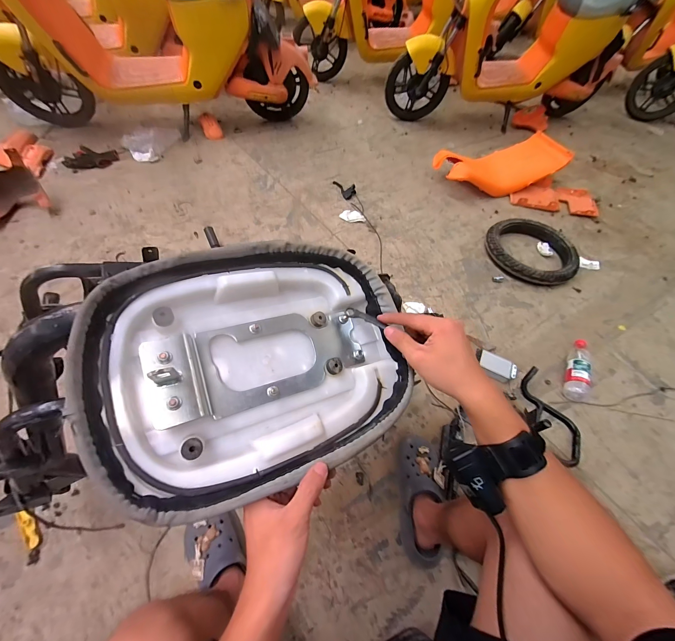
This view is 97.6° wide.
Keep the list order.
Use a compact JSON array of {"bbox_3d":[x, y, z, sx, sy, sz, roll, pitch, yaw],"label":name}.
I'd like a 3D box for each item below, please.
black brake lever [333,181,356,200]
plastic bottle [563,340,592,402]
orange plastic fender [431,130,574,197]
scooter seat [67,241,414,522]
[{"bbox_3d":[0.039,-0.653,1.442,0.071,0.035,0.150,-21,61,-17],"label":"black brake lever"},{"bbox_3d":[0.784,0.153,0.954,0.072,0.064,0.214,26,59,12],"label":"plastic bottle"},{"bbox_3d":[0.765,-0.748,1.405,0.555,0.166,0.225,-2,57,-6],"label":"orange plastic fender"},{"bbox_3d":[-0.087,0.047,0.373,0.369,0.100,0.271,-16,77,-26],"label":"scooter seat"}]

